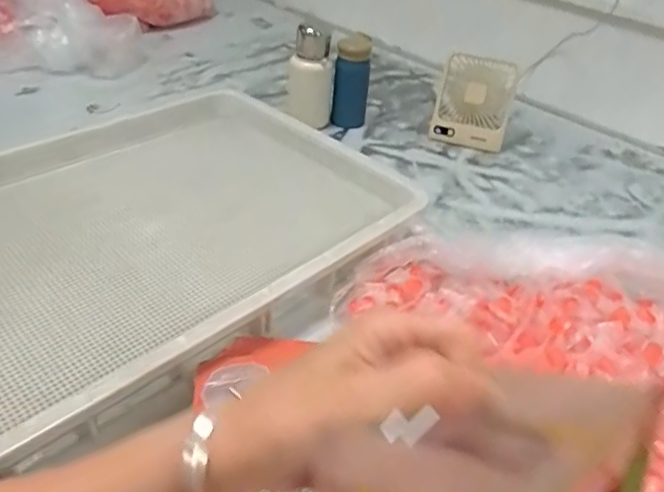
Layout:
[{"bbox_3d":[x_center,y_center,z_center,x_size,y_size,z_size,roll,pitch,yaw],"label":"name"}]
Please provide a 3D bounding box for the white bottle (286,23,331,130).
[{"bbox_3d":[-0.040,-0.326,1.052,0.083,0.179,0.061,2,38,-2],"label":"white bottle"}]

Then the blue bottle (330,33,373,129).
[{"bbox_3d":[0.035,-0.311,1.062,0.065,0.160,0.055,18,40,17],"label":"blue bottle"}]

